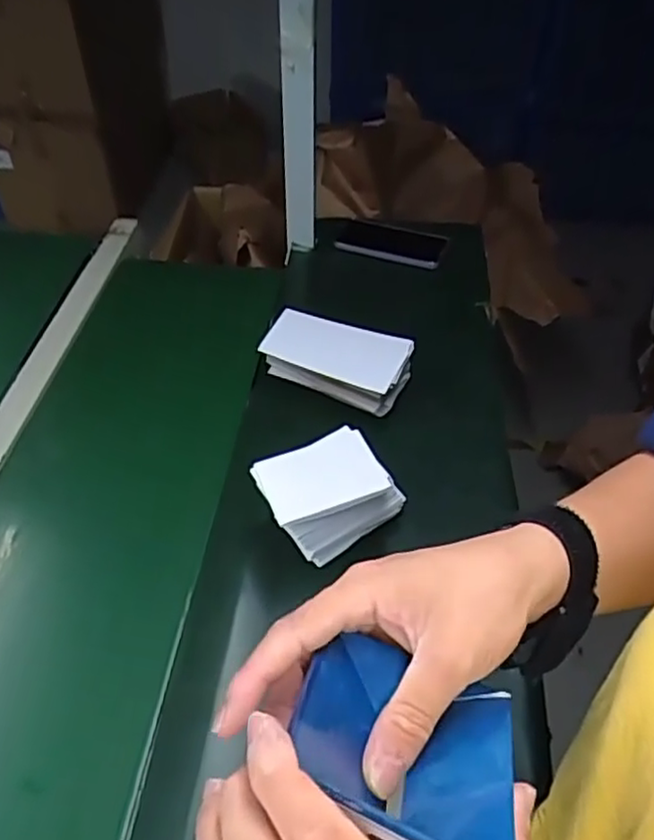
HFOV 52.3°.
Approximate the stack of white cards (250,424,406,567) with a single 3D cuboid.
[{"bbox_3d":[0.003,0.072,0.631,0.130,0.101,0.082,-22,55,-20],"label":"stack of white cards"}]

